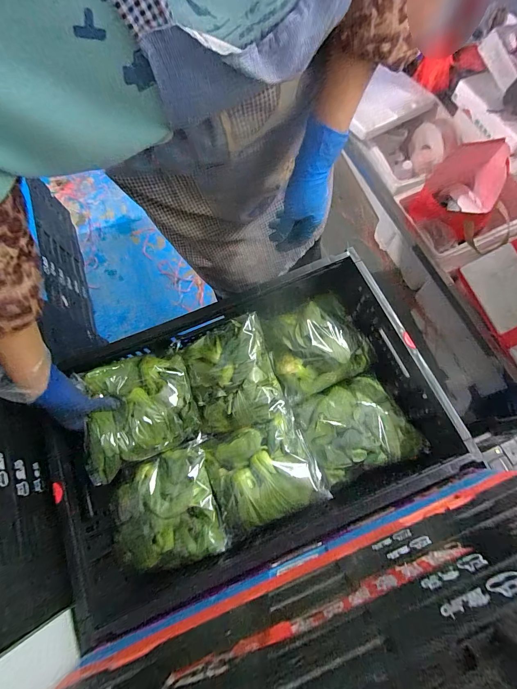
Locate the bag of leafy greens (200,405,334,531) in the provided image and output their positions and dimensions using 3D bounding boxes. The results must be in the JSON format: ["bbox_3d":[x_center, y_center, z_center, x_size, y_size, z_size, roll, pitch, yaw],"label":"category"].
[{"bbox_3d":[0.003,0.209,0.550,0.179,0.060,0.161,-23,71,-6],"label":"bag of leafy greens"}]

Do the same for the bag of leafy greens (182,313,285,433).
[{"bbox_3d":[-0.050,0.054,0.591,0.153,0.062,0.187,-14,70,-3],"label":"bag of leafy greens"}]

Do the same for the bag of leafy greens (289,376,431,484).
[{"bbox_3d":[0.172,0.144,0.575,0.187,0.057,0.161,-21,71,-5],"label":"bag of leafy greens"}]

